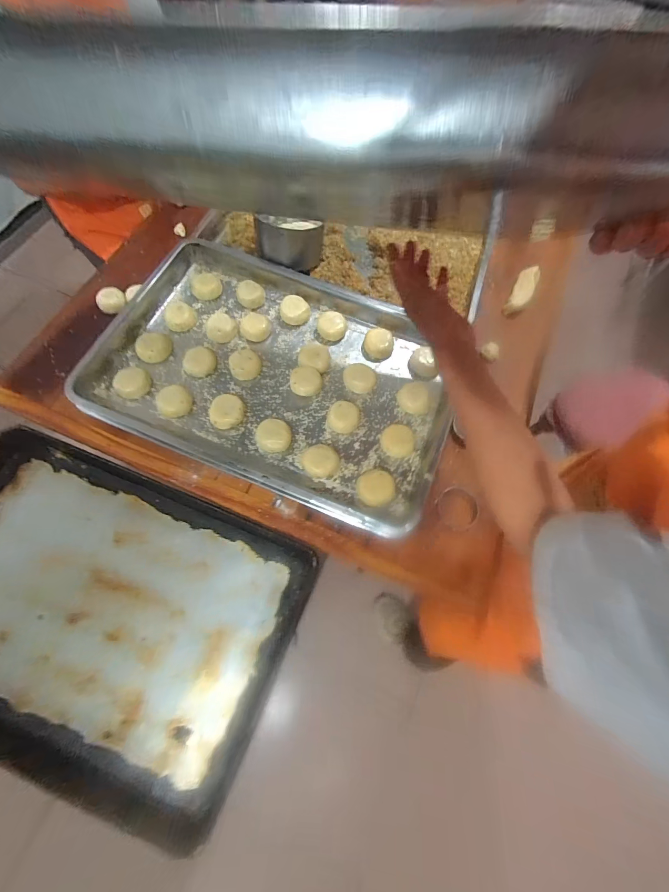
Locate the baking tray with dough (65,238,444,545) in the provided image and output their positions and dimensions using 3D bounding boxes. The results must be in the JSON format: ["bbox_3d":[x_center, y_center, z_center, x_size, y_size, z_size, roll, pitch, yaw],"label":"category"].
[{"bbox_3d":[-0.099,-0.132,0.617,0.606,0.051,0.407,22,68,7],"label":"baking tray with dough"}]

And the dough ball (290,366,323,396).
[{"bbox_3d":[-0.050,-0.115,0.615,0.055,0.022,0.047,-7,67,-5],"label":"dough ball"}]

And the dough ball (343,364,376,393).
[{"bbox_3d":[0.045,-0.121,0.628,0.057,0.027,0.044,7,67,1],"label":"dough ball"}]

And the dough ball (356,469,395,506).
[{"bbox_3d":[0.063,0.066,0.541,0.054,0.029,0.057,1,67,-2],"label":"dough ball"}]

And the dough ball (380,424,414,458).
[{"bbox_3d":[0.104,-0.008,0.581,0.053,0.025,0.051,1,67,-2],"label":"dough ball"}]

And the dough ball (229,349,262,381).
[{"bbox_3d":[-0.159,-0.145,0.624,0.054,0.024,0.047,-9,68,-6],"label":"dough ball"}]

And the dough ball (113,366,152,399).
[{"bbox_3d":[-0.347,-0.107,0.601,0.044,0.030,0.058,40,71,14],"label":"dough ball"}]

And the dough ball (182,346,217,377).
[{"bbox_3d":[-0.243,-0.154,0.624,0.057,0.023,0.058,1,67,-2],"label":"dough ball"}]

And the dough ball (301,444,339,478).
[{"bbox_3d":[-0.023,0.022,0.559,0.058,0.027,0.052,-1,67,-2],"label":"dough ball"}]

